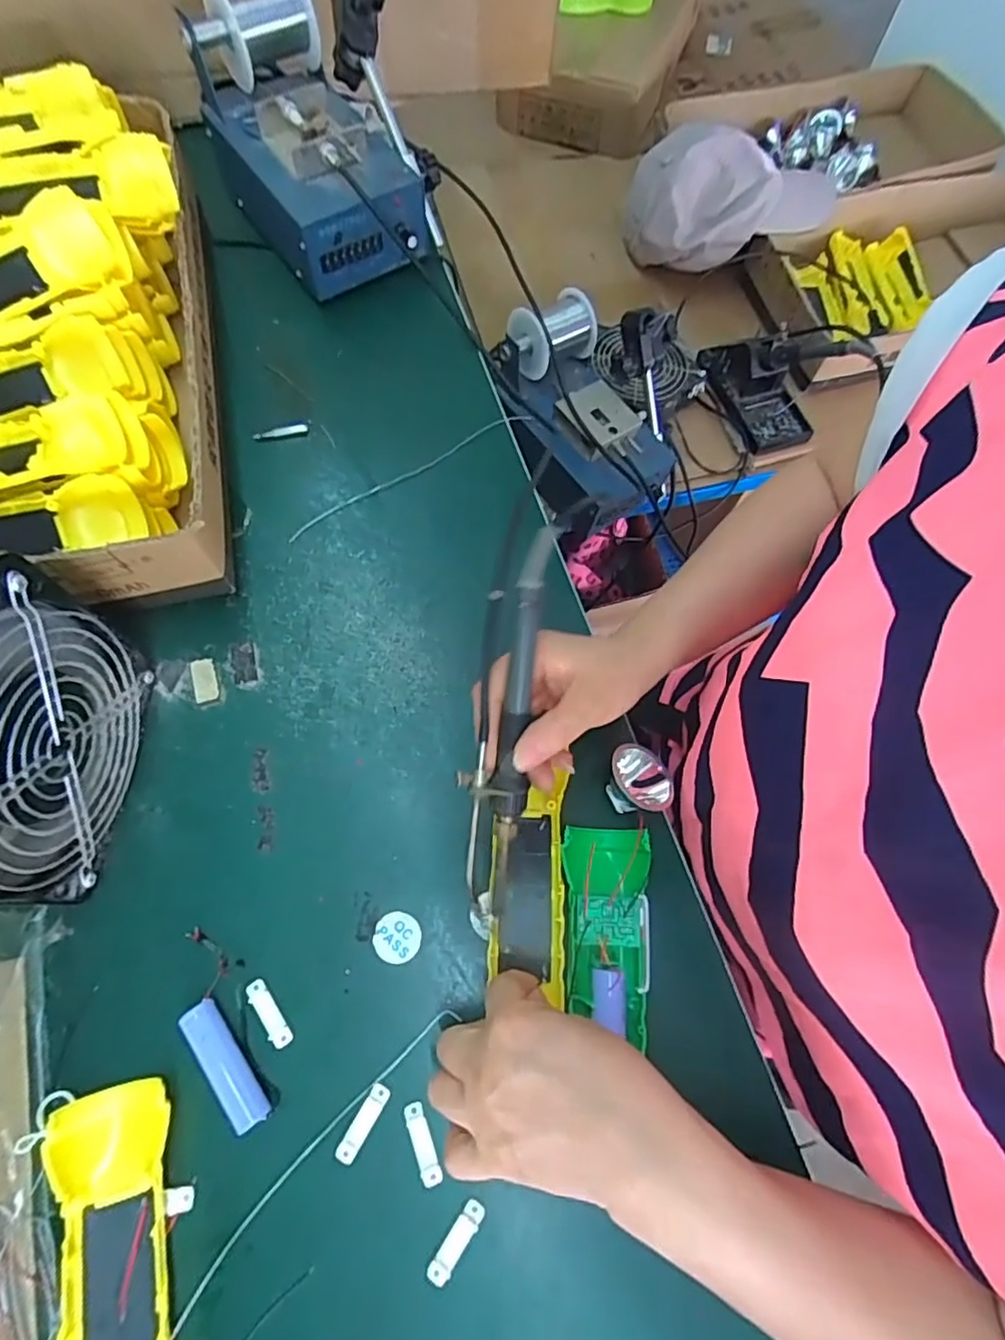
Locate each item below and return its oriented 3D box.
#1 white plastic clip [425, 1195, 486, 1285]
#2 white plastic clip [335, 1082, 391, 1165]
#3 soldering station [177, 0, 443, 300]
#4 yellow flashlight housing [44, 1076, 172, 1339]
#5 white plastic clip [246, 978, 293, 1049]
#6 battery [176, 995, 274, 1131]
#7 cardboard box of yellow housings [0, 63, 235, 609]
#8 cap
[{"bbox_3d":[-0.023,0.285,0.306,0.011,0.005,0.039,36,67,6],"label":"white plastic clip"},{"bbox_3d":[-0.073,0.237,0.321,0.011,0.004,0.037,32,66,4],"label":"white plastic clip"},{"bbox_3d":[-0.160,-0.461,0.509,0.150,0.116,0.245,-22,72,-12],"label":"soldering station"},{"bbox_3d":[-0.179,0.285,0.280,0.052,0.032,0.162,-6,69,-12],"label":"yellow flashlight housing"},{"bbox_3d":[-0.128,0.188,0.338,0.011,0.004,0.038,-32,77,-20],"label":"white plastic clip"},{"bbox_3d":[-0.145,0.206,0.321,0.018,0.018,0.065,-34,77,-21],"label":"battery"},{"bbox_3d":[-0.317,-0.214,0.410,0.224,0.141,0.360,-10,70,-14],"label":"cardboard box of yellow housings"},{"bbox_3d":[0.310,-0.598,0.775,0.296,0.116,0.151,-4,69,-12],"label":"cap"}]

